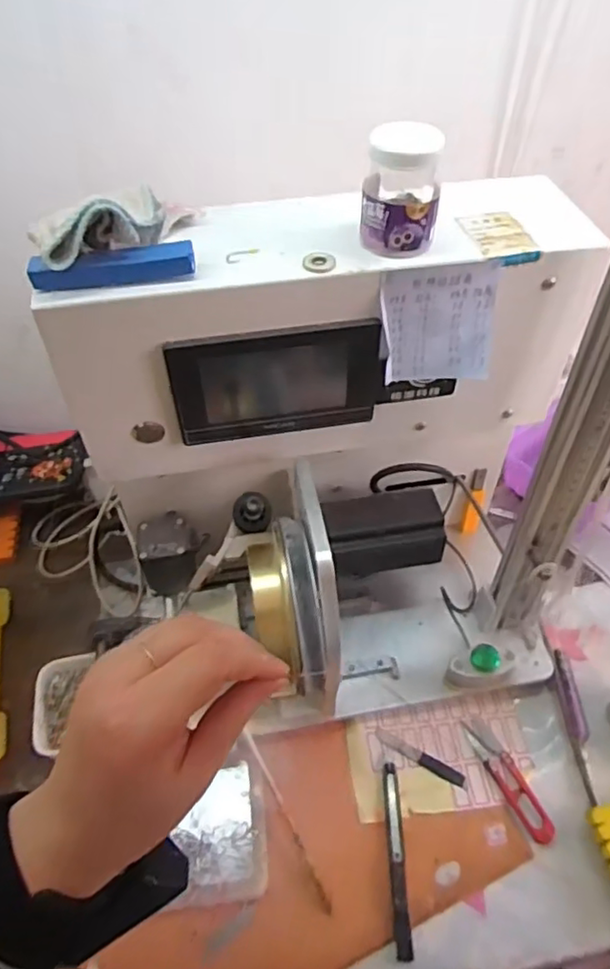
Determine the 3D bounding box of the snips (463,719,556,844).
[{"bbox_3d":[0.163,0.235,0.504,0.024,0.004,0.100,-17,51,-13],"label":"snips"}]

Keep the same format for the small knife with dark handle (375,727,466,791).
[{"bbox_3d":[0.096,0.224,0.514,0.079,0.005,0.012,22,53,19],"label":"small knife with dark handle"}]

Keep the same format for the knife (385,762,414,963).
[{"bbox_3d":[0.068,0.274,0.467,0.012,0.004,0.127,-1,49,0],"label":"knife"}]

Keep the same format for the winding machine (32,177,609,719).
[{"bbox_3d":[0.033,0.019,0.473,0.340,0.339,0.216,-14,50,-11],"label":"winding machine"}]

